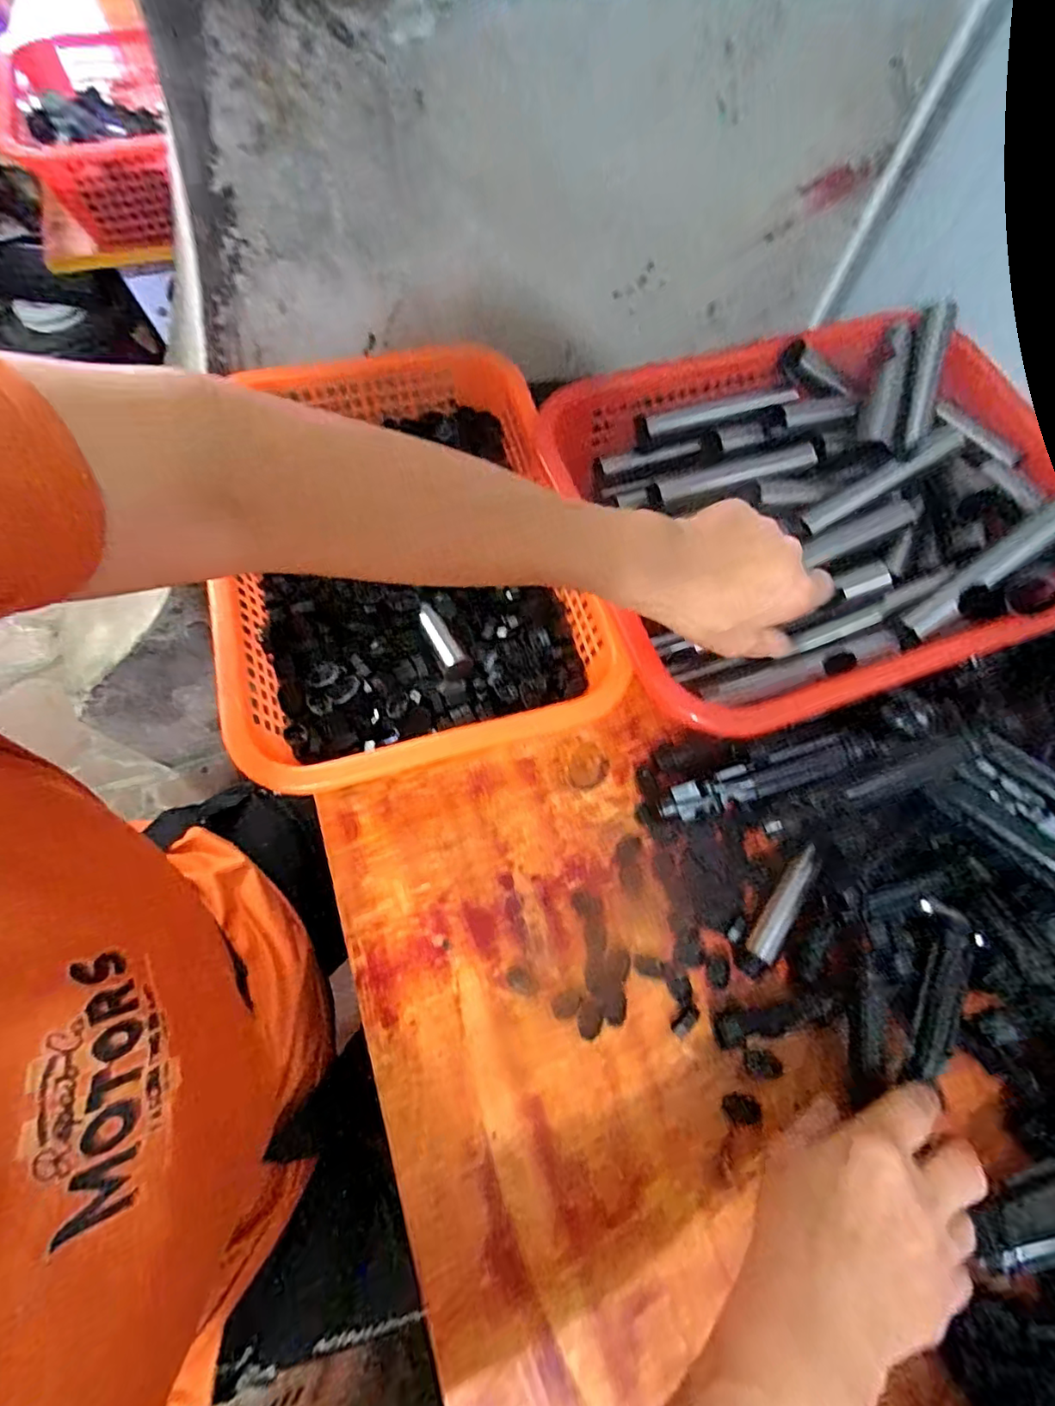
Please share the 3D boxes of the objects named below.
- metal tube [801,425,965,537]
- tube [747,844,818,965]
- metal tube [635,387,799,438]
[{"bbox_3d":[0.273,-0.172,0.437,0.140,0.012,0.018,-31,72,-1],"label":"metal tube"},{"bbox_3d":[0.172,0.135,0.385,0.019,0.022,0.079,32,70,10],"label":"tube"},{"bbox_3d":[0.156,-0.240,0.472,0.139,0.021,0.022,-17,70,-9],"label":"metal tube"}]

